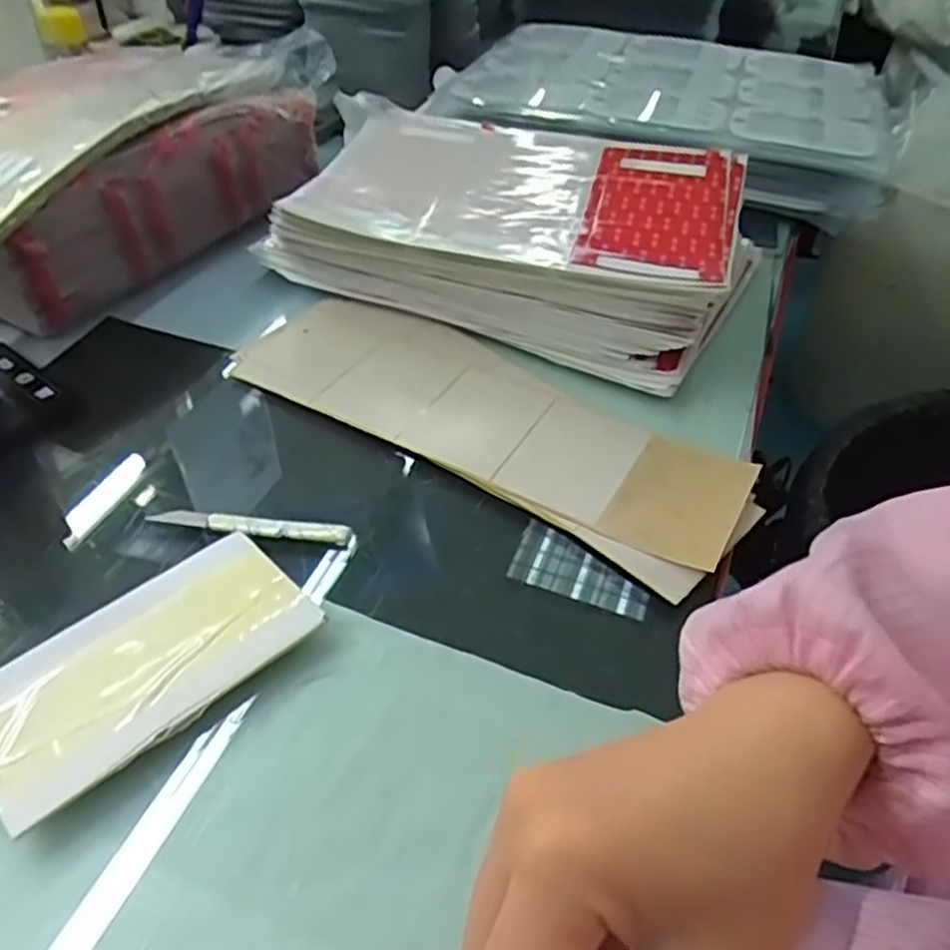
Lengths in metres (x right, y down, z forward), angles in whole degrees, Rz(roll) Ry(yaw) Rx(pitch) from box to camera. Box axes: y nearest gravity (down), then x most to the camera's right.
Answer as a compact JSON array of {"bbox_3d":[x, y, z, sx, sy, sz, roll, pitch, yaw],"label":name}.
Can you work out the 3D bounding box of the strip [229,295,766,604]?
[{"bbox_3d":[0.004,-0.040,0.486,0.339,0.013,0.115,27,50,22],"label":"strip"}]

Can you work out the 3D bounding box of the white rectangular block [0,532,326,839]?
[{"bbox_3d":[-0.152,0.088,0.353,0.148,0.019,0.075,-33,55,-30],"label":"white rectangular block"}]

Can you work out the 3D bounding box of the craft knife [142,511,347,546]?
[{"bbox_3d":[-0.124,0.028,0.420,0.112,0.007,0.013,6,45,4],"label":"craft knife"}]

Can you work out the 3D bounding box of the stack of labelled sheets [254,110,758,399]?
[{"bbox_3d":[0.036,-0.195,0.591,0.338,0.071,0.245,16,47,14],"label":"stack of labelled sheets"}]

